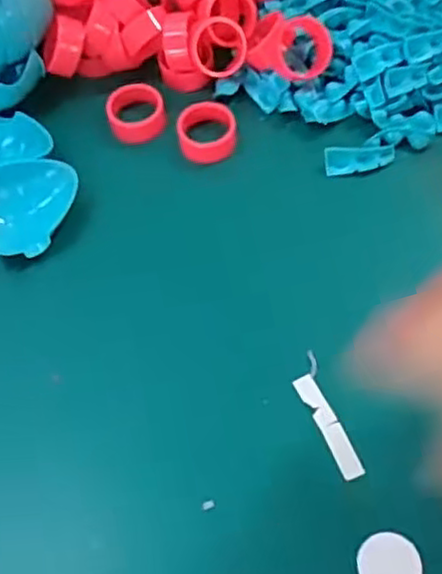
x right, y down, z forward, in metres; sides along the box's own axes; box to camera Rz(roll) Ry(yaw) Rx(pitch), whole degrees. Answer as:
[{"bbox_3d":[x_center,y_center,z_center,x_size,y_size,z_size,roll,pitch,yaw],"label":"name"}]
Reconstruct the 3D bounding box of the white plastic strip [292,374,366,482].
[{"bbox_3d":[0.038,0.049,0.251,0.008,0.004,0.039,-23,62,-9],"label":"white plastic strip"}]

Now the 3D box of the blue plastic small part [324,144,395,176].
[{"bbox_3d":[0.059,-0.054,0.300,0.030,0.006,0.010,-7,61,0],"label":"blue plastic small part"}]

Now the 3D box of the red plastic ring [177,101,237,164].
[{"bbox_3d":[-0.006,-0.068,0.311,0.025,0.015,0.021,-13,61,-3],"label":"red plastic ring"}]

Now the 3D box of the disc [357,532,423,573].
[{"bbox_3d":[0.054,0.089,0.228,0.020,0.004,0.020,-2,61,3],"label":"disc"}]

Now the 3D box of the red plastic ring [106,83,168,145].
[{"bbox_3d":[-0.037,-0.077,0.317,0.025,0.013,0.025,-2,61,3],"label":"red plastic ring"}]

